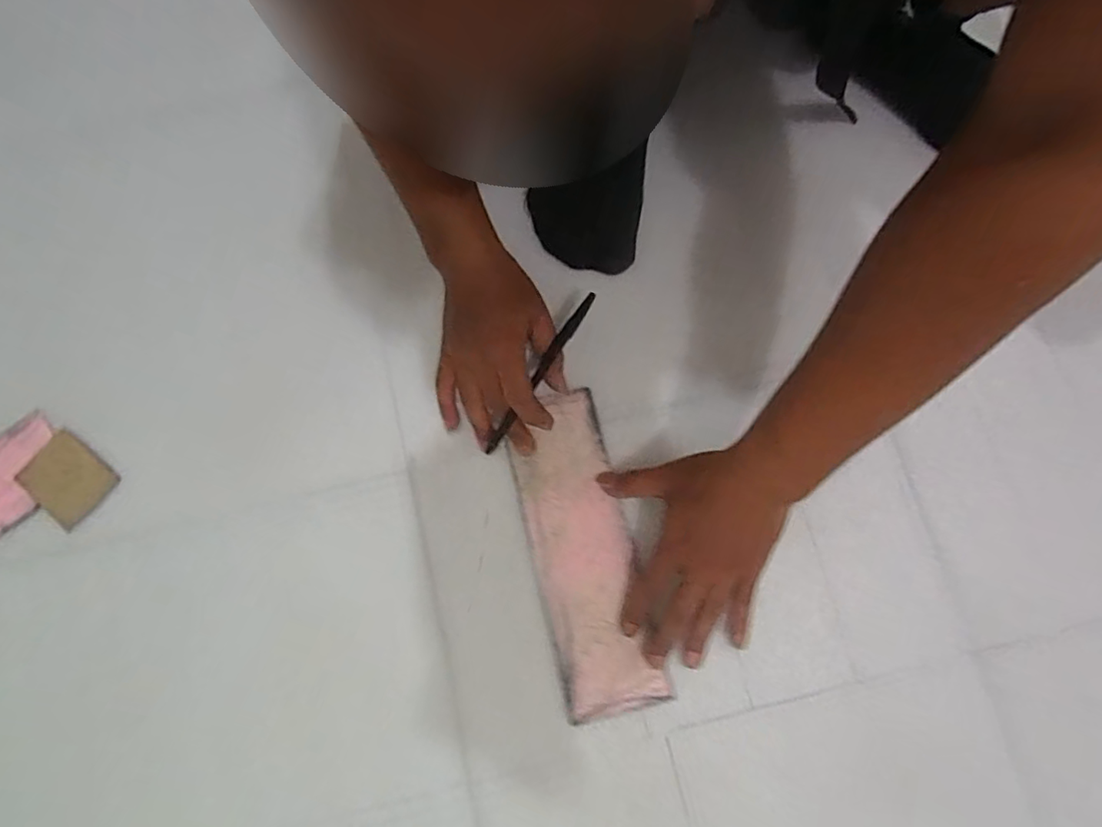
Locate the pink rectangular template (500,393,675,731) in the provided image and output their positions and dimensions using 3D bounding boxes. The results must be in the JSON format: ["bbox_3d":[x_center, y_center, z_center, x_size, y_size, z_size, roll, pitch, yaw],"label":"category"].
[{"bbox_3d":[0.023,0.108,0.455,0.081,0.007,0.245,-15,77,1],"label":"pink rectangular template"}]

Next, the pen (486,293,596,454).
[{"bbox_3d":[-0.008,-0.032,0.446,0.011,0.006,0.150,33,86,7],"label":"pen"}]

